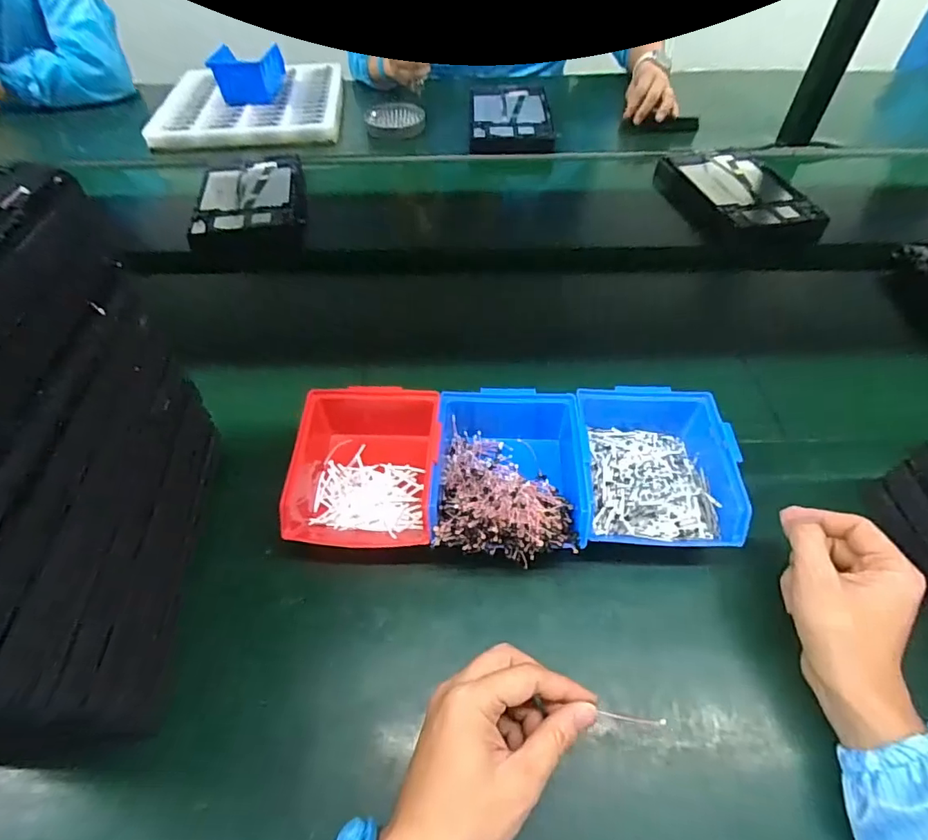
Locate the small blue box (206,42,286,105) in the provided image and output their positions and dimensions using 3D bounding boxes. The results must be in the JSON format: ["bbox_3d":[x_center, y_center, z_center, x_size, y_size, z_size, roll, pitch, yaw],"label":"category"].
[{"bbox_3d":[-0.425,-0.684,0.991,0.113,0.069,0.129,0,51,1],"label":"small blue box"}]

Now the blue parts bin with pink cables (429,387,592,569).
[{"bbox_3d":[0.037,0.047,0.435,0.122,0.062,0.164,1,51,2],"label":"blue parts bin with pink cables"}]

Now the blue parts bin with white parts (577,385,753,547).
[{"bbox_3d":[0.160,0.038,0.442,0.123,0.066,0.150,1,51,2],"label":"blue parts bin with white parts"}]

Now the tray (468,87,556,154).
[{"bbox_3d":[0.088,-0.583,0.971,0.152,0.036,0.225,-1,51,0],"label":"tray"}]

